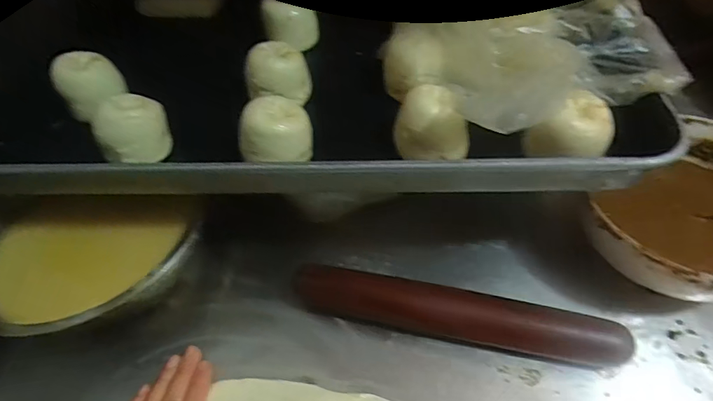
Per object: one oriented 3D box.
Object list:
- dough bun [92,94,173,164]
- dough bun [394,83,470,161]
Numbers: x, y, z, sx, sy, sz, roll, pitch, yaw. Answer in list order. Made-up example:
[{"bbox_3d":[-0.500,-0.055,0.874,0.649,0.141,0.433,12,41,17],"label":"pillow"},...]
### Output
[{"bbox_3d":[-0.190,-0.058,0.382,0.056,0.046,0.056,-27,53,-16],"label":"dough bun"},{"bbox_3d":[0.061,-0.061,0.360,0.062,0.042,0.052,8,51,13],"label":"dough bun"}]

